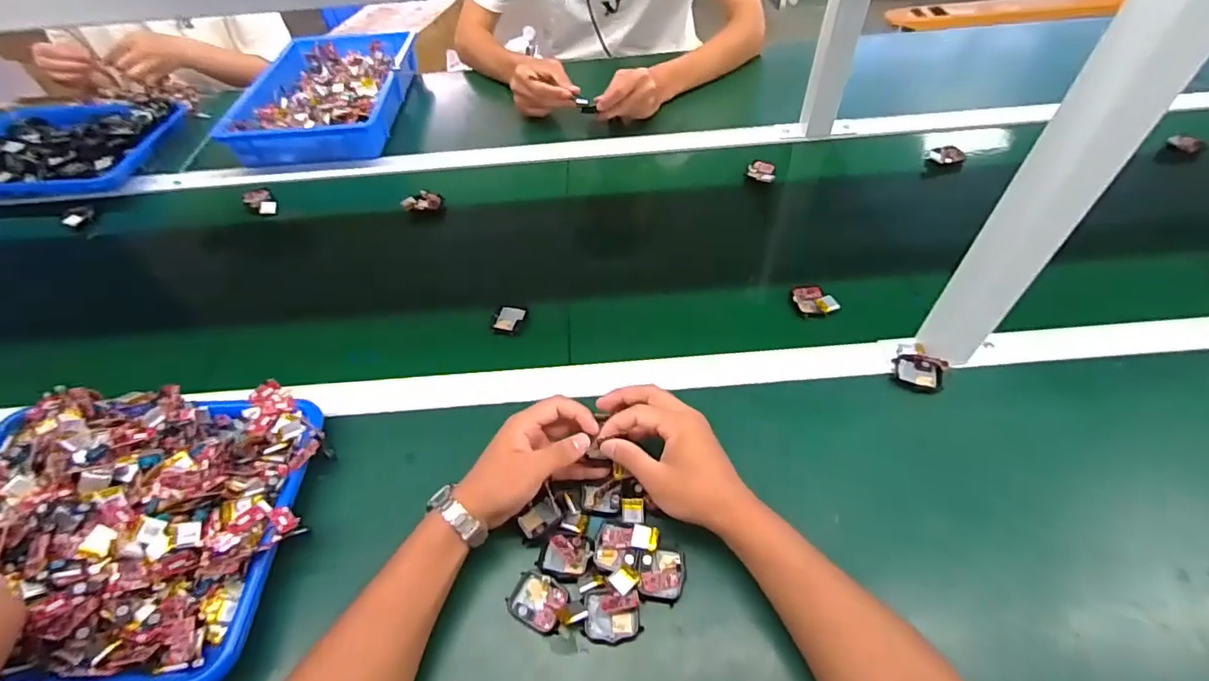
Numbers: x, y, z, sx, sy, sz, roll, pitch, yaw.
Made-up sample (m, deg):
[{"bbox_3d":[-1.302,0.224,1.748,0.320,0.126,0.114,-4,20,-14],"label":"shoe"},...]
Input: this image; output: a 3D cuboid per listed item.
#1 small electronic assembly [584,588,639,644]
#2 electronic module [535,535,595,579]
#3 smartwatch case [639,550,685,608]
[{"bbox_3d":[0.006,0.215,0.426,0.041,0.015,0.035,1,52,5],"label":"small electronic assembly"},{"bbox_3d":[-0.033,0.181,0.461,0.043,0.011,0.034,11,54,12],"label":"electronic module"},{"bbox_3d":[0.048,0.197,0.456,0.036,0.012,0.040,10,53,12],"label":"smartwatch case"}]

